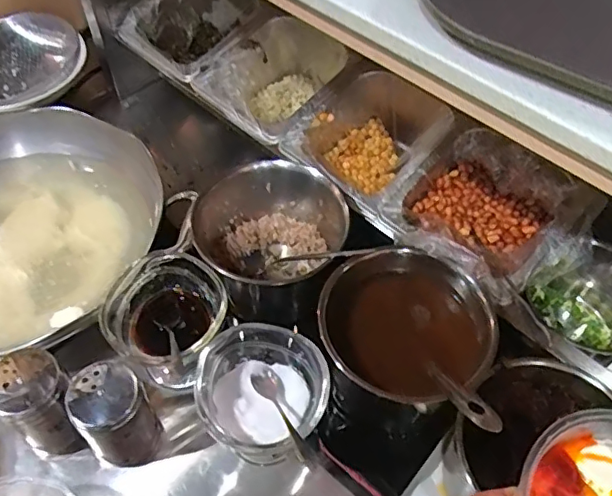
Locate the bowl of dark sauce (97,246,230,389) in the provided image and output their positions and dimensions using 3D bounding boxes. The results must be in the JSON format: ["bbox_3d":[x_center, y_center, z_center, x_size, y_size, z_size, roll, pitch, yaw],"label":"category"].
[{"bbox_3d":[-0.135,0.067,0.555,0.122,0.059,0.116,27,57,18],"label":"bowl of dark sauce"}]

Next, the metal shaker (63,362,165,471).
[{"bbox_3d":[-0.177,0.161,0.528,0.070,0.104,0.062,-33,60,-23],"label":"metal shaker"}]

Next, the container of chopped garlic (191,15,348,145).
[{"bbox_3d":[-0.041,-0.210,0.758,0.154,0.103,0.176,35,60,23],"label":"container of chopped garlic"}]

